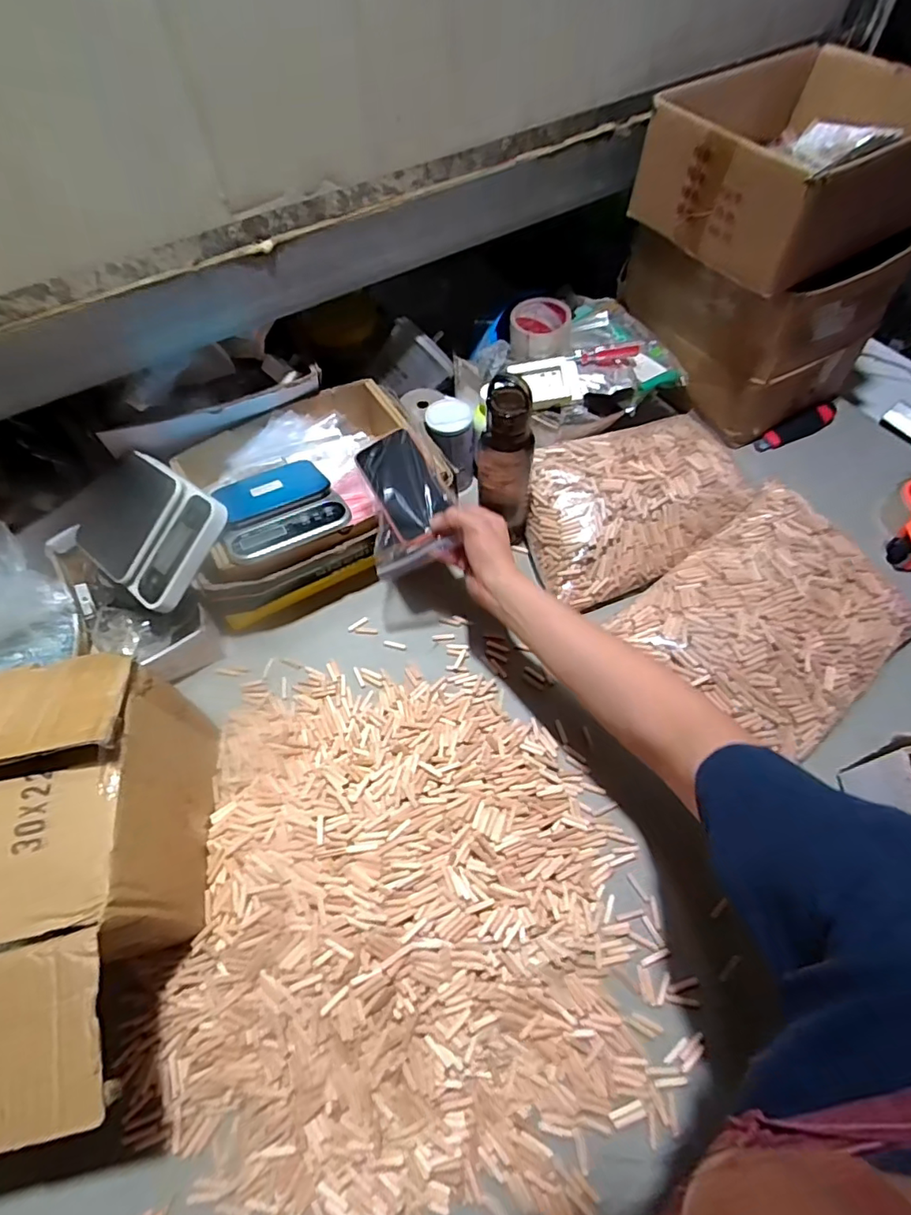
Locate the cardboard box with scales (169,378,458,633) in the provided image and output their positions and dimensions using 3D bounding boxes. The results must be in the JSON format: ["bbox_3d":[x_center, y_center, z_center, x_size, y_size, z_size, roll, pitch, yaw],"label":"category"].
[{"bbox_3d":[-0.182,-0.153,0.746,0.316,0.130,0.269,-18,61,-8],"label":"cardboard box with scales"}]

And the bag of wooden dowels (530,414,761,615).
[{"bbox_3d":[0.243,-0.146,0.747,0.319,0.065,0.231,-19,61,-8],"label":"bag of wooden dowels"}]

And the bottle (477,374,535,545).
[{"bbox_3d":[0.065,-0.180,0.684,0.070,0.228,0.062,5,60,5],"label":"bottle"}]

